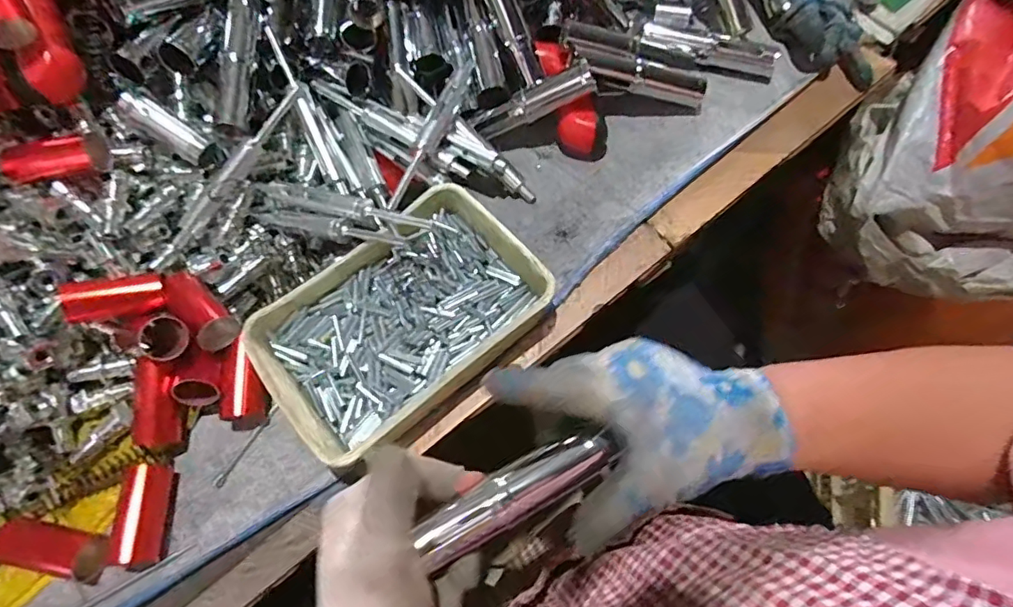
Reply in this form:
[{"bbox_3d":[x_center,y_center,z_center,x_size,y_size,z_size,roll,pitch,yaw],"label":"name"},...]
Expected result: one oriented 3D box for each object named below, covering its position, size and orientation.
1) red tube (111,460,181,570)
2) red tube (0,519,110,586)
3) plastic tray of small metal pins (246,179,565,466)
[{"bbox_3d":[-0.247,0.144,0.375,0.025,0.025,0.066,-6,67,-1],"label":"red tube"},{"bbox_3d":[-0.307,0.165,0.366,0.074,0.022,0.028,11,68,6],"label":"red tube"},{"bbox_3d":[-0.077,0.011,0.409,0.201,0.037,0.137,-40,72,-14],"label":"plastic tray of small metal pins"}]

